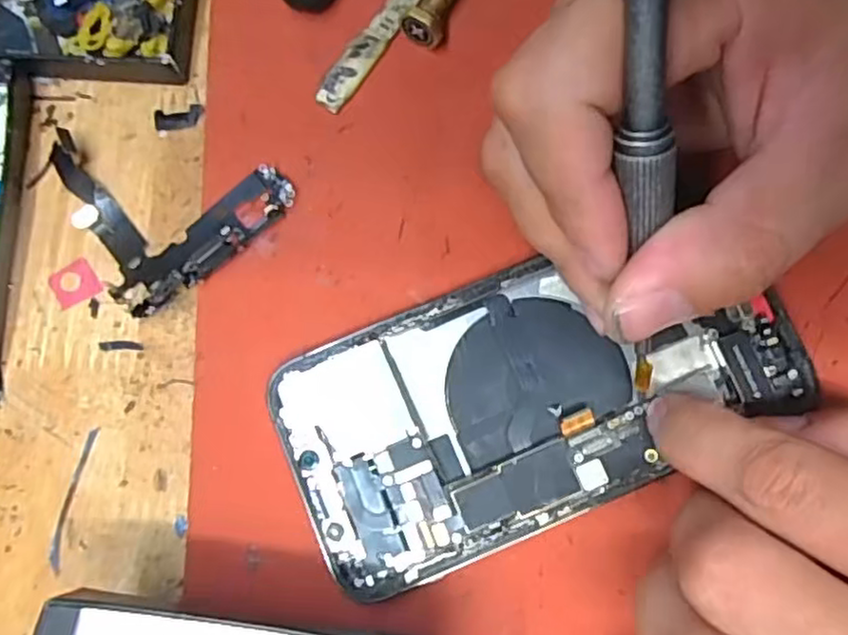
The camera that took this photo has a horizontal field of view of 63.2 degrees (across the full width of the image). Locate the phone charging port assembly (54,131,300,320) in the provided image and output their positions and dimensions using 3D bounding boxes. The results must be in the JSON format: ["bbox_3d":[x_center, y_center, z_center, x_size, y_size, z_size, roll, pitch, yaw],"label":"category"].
[{"bbox_3d":[-0.081,-0.042,0.218,0.062,0.008,0.067,-31,80,-5],"label":"phone charging port assembly"}]

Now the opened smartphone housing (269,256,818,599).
[{"bbox_3d":[0.032,0.021,0.200,0.144,0.006,0.069,-22,80,-3],"label":"opened smartphone housing"}]

